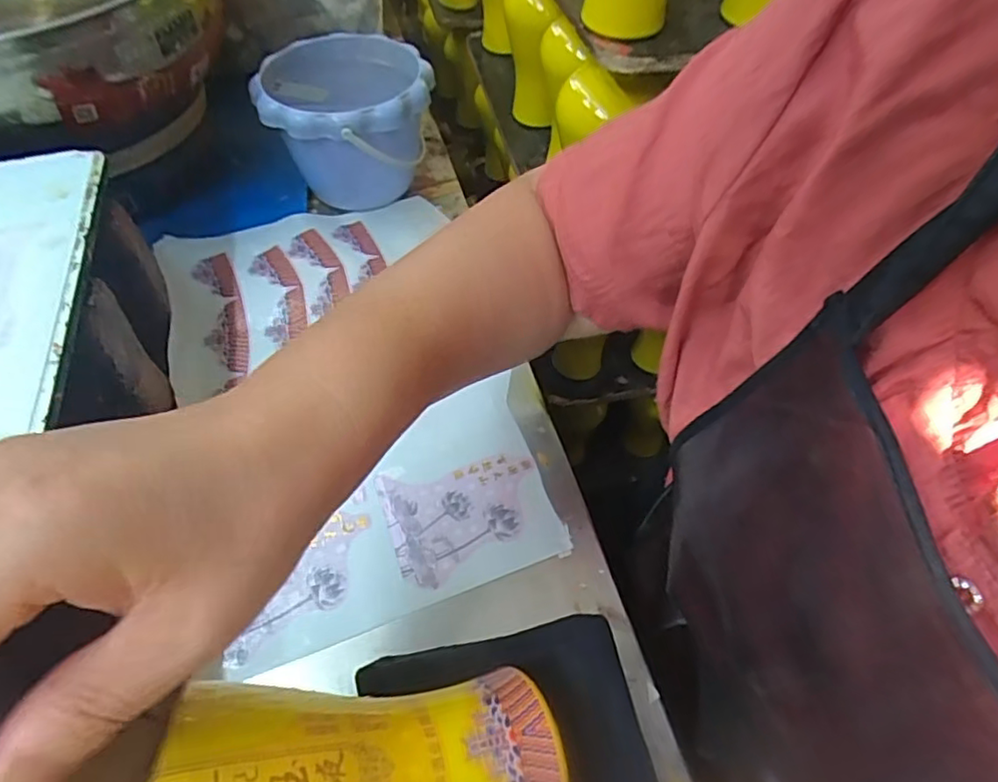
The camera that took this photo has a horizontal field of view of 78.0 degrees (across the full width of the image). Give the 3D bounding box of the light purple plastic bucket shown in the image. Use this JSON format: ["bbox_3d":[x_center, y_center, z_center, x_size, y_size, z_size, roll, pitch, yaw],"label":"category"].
[{"bbox_3d":[-0.140,-0.248,0.589,0.146,0.109,0.154,2,52,-2],"label":"light purple plastic bucket"}]

